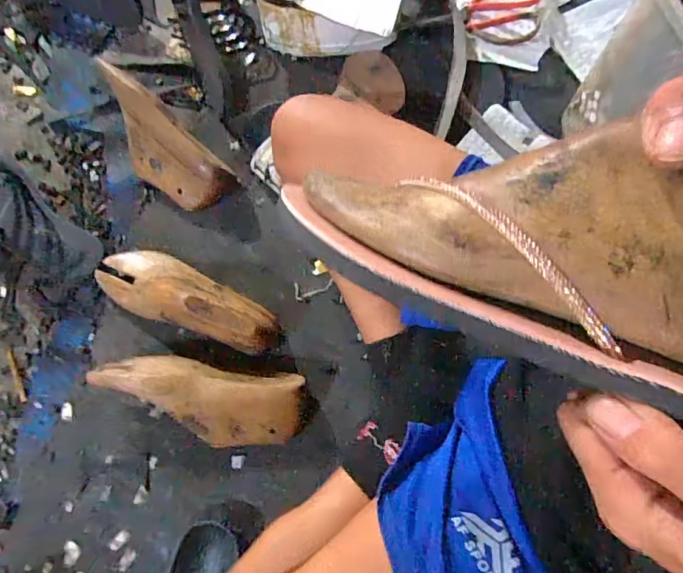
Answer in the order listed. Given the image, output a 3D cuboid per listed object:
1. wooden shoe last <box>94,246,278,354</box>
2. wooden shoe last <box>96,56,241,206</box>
[{"bbox_3d":[-0.183,0.013,0.529,0.239,0.079,0.078,22,79,4],"label":"wooden shoe last"},{"bbox_3d":[-0.228,-0.178,0.583,0.200,0.055,0.087,41,81,7],"label":"wooden shoe last"}]

